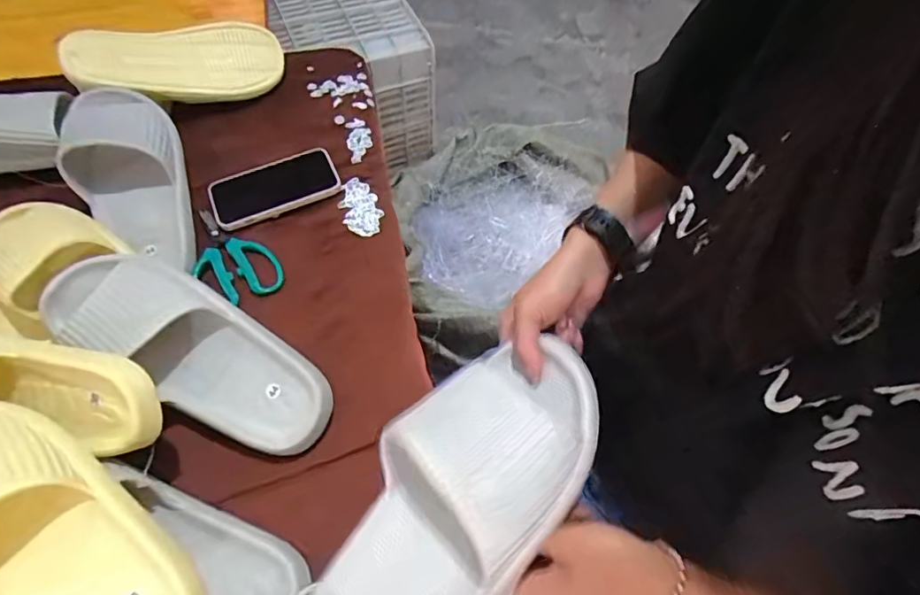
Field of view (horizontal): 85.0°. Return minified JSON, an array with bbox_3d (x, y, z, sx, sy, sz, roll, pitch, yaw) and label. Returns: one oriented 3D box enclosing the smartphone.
[{"bbox_3d":[-0.223,-0.134,0.605,0.147,0.013,0.076,-22,62,-14],"label":"smartphone"}]

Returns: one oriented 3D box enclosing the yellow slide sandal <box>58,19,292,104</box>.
[{"bbox_3d":[-0.356,-0.298,0.648,0.240,0.091,0.079,-19,61,-13],"label":"yellow slide sandal"}]

